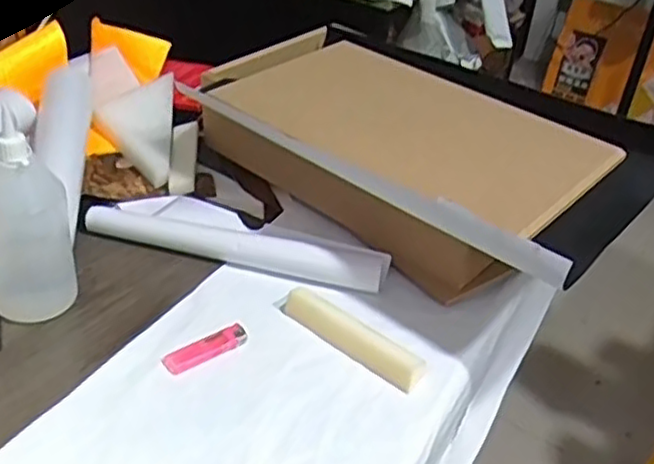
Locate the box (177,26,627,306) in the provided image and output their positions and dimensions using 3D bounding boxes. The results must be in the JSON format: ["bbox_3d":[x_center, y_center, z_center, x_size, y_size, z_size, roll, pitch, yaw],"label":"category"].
[{"bbox_3d":[0.068,-0.077,0.817,0.531,0.148,0.263,31,40,30],"label":"box"}]

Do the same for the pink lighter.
[{"bbox_3d":[-0.109,0.104,0.639,0.078,0.016,0.019,-18,42,-33],"label":"pink lighter"}]

